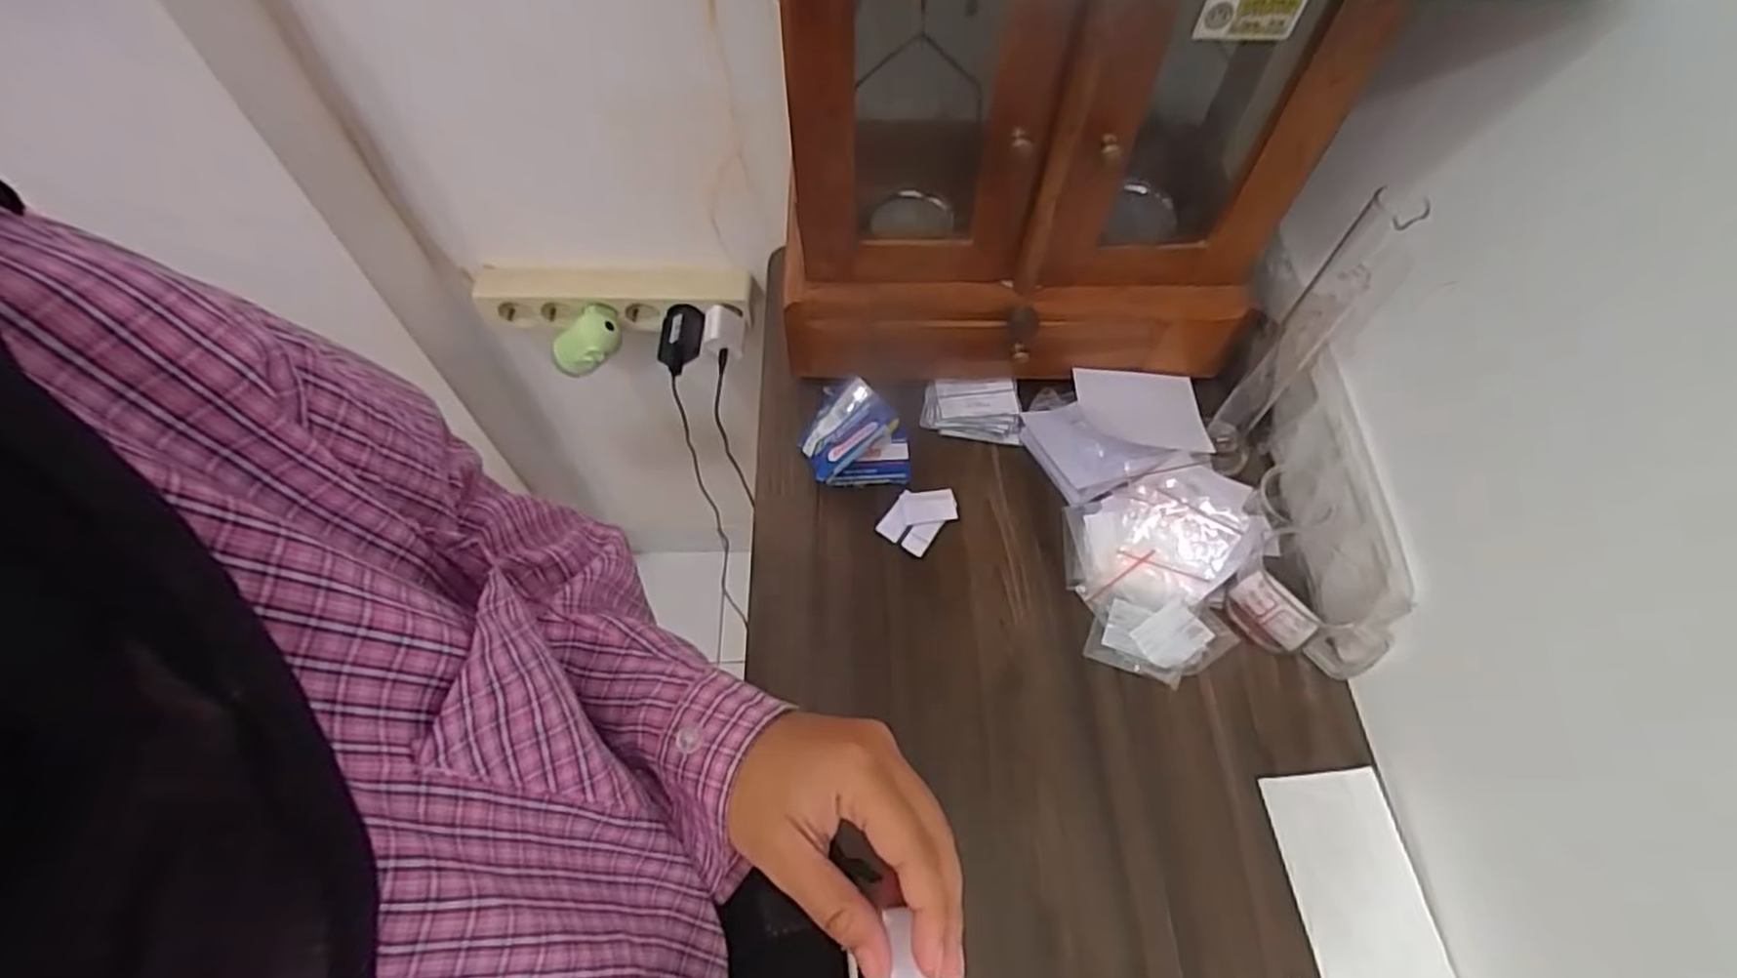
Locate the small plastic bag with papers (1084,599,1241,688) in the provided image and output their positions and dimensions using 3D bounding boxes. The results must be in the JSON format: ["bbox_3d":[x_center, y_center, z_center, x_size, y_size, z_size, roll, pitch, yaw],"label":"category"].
[{"bbox_3d":[0.217,0.112,0.567,0.100,0.017,0.061,2,60,1],"label":"small plastic bag with papers"}]

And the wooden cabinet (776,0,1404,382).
[{"bbox_3d":[0.123,-0.249,0.538,0.348,0.369,0.194,5,60,2],"label":"wooden cabinet"}]

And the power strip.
[{"bbox_3d":[-0.277,-0.211,0.836,0.288,0.058,0.051,1,60,0],"label":"power strip"}]

